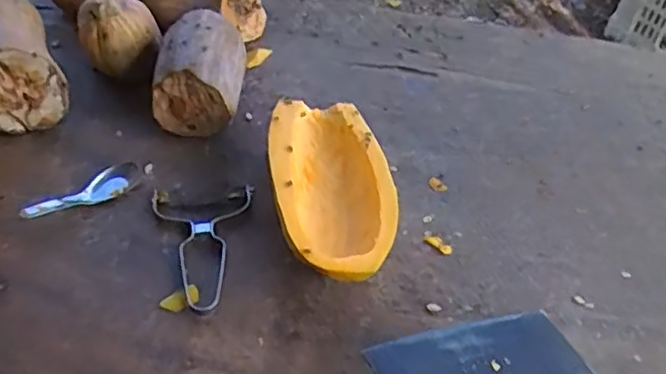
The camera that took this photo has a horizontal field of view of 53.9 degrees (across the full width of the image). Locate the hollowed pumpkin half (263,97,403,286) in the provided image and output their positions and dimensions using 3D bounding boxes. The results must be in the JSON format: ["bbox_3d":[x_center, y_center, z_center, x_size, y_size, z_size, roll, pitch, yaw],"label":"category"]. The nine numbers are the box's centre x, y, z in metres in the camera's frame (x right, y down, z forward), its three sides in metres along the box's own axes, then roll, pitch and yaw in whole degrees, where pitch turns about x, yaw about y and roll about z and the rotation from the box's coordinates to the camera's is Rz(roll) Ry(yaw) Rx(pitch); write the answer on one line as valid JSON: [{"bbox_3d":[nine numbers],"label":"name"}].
[{"bbox_3d":[-0.002,0.004,0.636,0.113,0.074,0.221,-3,46,-7],"label":"hollowed pumpkin half"}]

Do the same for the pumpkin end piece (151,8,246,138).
[{"bbox_3d":[-0.147,-0.127,0.728,0.095,0.091,0.135,2,45,-3],"label":"pumpkin end piece"}]

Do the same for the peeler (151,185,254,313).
[{"bbox_3d":[-0.124,0.054,0.612,0.098,0.011,0.146,-2,46,-6],"label":"peeler"}]

